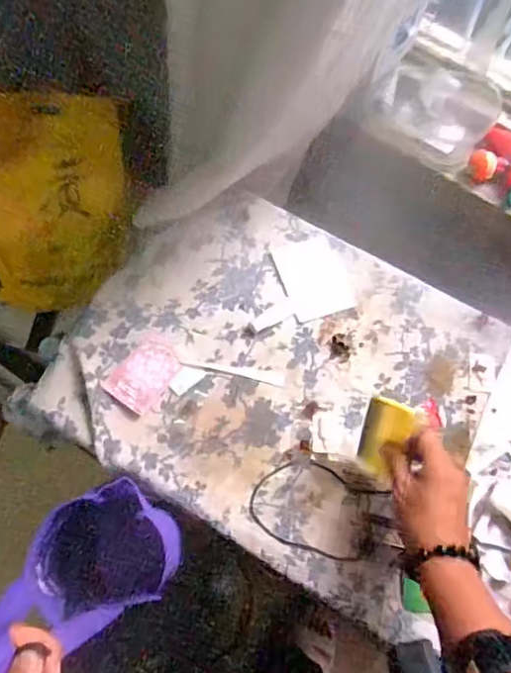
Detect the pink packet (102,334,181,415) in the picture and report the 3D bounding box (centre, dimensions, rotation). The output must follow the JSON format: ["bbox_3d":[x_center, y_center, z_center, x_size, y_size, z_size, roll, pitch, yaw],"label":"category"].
[{"bbox_3d":[-0.129,0.042,0.651,0.062,0.006,0.088,34,71,11],"label":"pink packet"}]

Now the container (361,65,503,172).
[{"bbox_3d":[0.237,-0.301,0.730,0.146,0.064,0.109,31,72,11],"label":"container"}]

